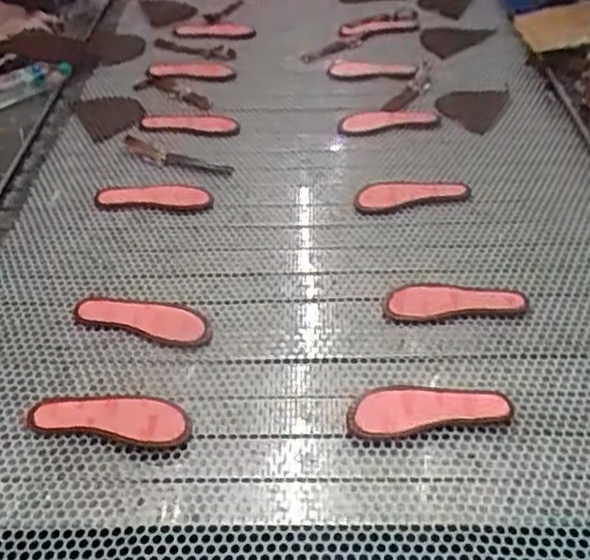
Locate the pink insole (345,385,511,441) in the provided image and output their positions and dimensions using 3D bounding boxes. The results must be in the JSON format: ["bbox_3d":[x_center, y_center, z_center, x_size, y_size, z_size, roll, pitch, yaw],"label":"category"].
[{"bbox_3d":[0.185,0.177,0.961,0.222,0.017,0.082,-6,43,-5],"label":"pink insole"}]

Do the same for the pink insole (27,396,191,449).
[{"bbox_3d":[-0.253,0.187,0.958,0.226,0.010,0.076,6,43,10],"label":"pink insole"}]

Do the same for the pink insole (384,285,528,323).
[{"bbox_3d":[0.250,0.027,1.081,0.215,0.017,0.072,-1,42,1],"label":"pink insole"}]

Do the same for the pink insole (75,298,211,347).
[{"bbox_3d":[-0.237,0.057,1.100,0.216,0.012,0.071,13,51,11],"label":"pink insole"}]

